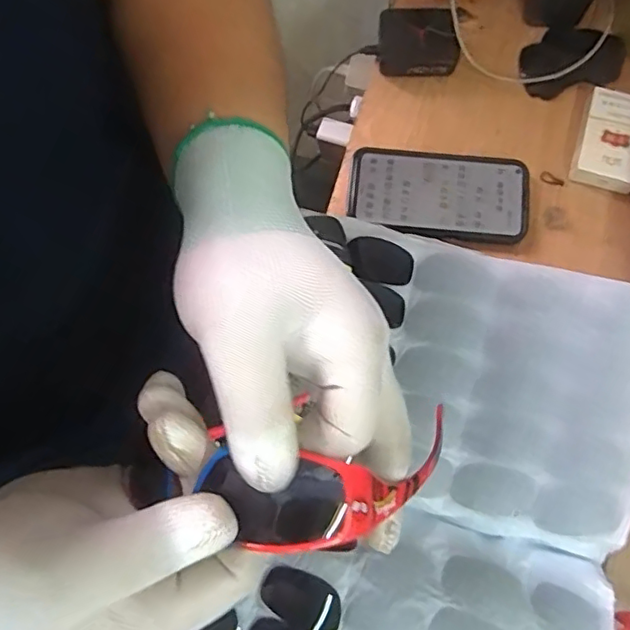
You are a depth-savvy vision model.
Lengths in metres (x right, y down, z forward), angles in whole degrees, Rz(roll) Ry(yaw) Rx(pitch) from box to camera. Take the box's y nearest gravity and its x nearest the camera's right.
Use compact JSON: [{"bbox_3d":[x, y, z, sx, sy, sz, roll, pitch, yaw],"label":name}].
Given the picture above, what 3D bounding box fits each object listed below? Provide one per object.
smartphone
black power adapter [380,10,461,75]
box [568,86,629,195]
[{"bbox_3d":[0.117,-0.111,0.547,0.166,0.017,0.083,6,77,2],"label":"smartphone"},{"bbox_3d":[0.100,-0.265,0.573,0.074,0.034,0.058,2,77,1],"label":"black power adapter"},{"bbox_3d":[0.278,-0.163,0.547,0.059,0.026,0.087,18,78,5],"label":"box"}]

